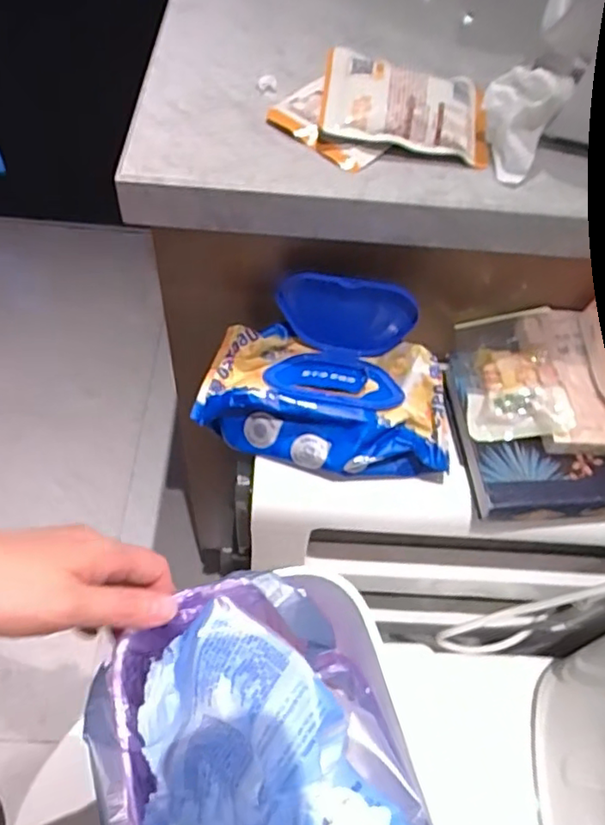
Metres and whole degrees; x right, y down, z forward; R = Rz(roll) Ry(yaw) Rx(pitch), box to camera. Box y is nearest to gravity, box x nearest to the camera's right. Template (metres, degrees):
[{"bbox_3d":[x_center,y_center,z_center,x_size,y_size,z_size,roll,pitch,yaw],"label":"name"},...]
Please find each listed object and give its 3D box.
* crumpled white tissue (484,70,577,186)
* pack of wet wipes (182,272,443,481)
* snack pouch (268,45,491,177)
[{"bbox_3d":[0.153,-0.207,0.422,0.054,0.051,0.072,21,56,10],"label":"crumpled white tissue"},{"bbox_3d":[0.020,-0.033,0.465,0.194,0.083,0.140,8,56,0],"label":"pack of wet wipes"},{"bbox_3d":[0.059,-0.223,0.436,0.160,0.039,0.111,11,55,4],"label":"snack pouch"}]

